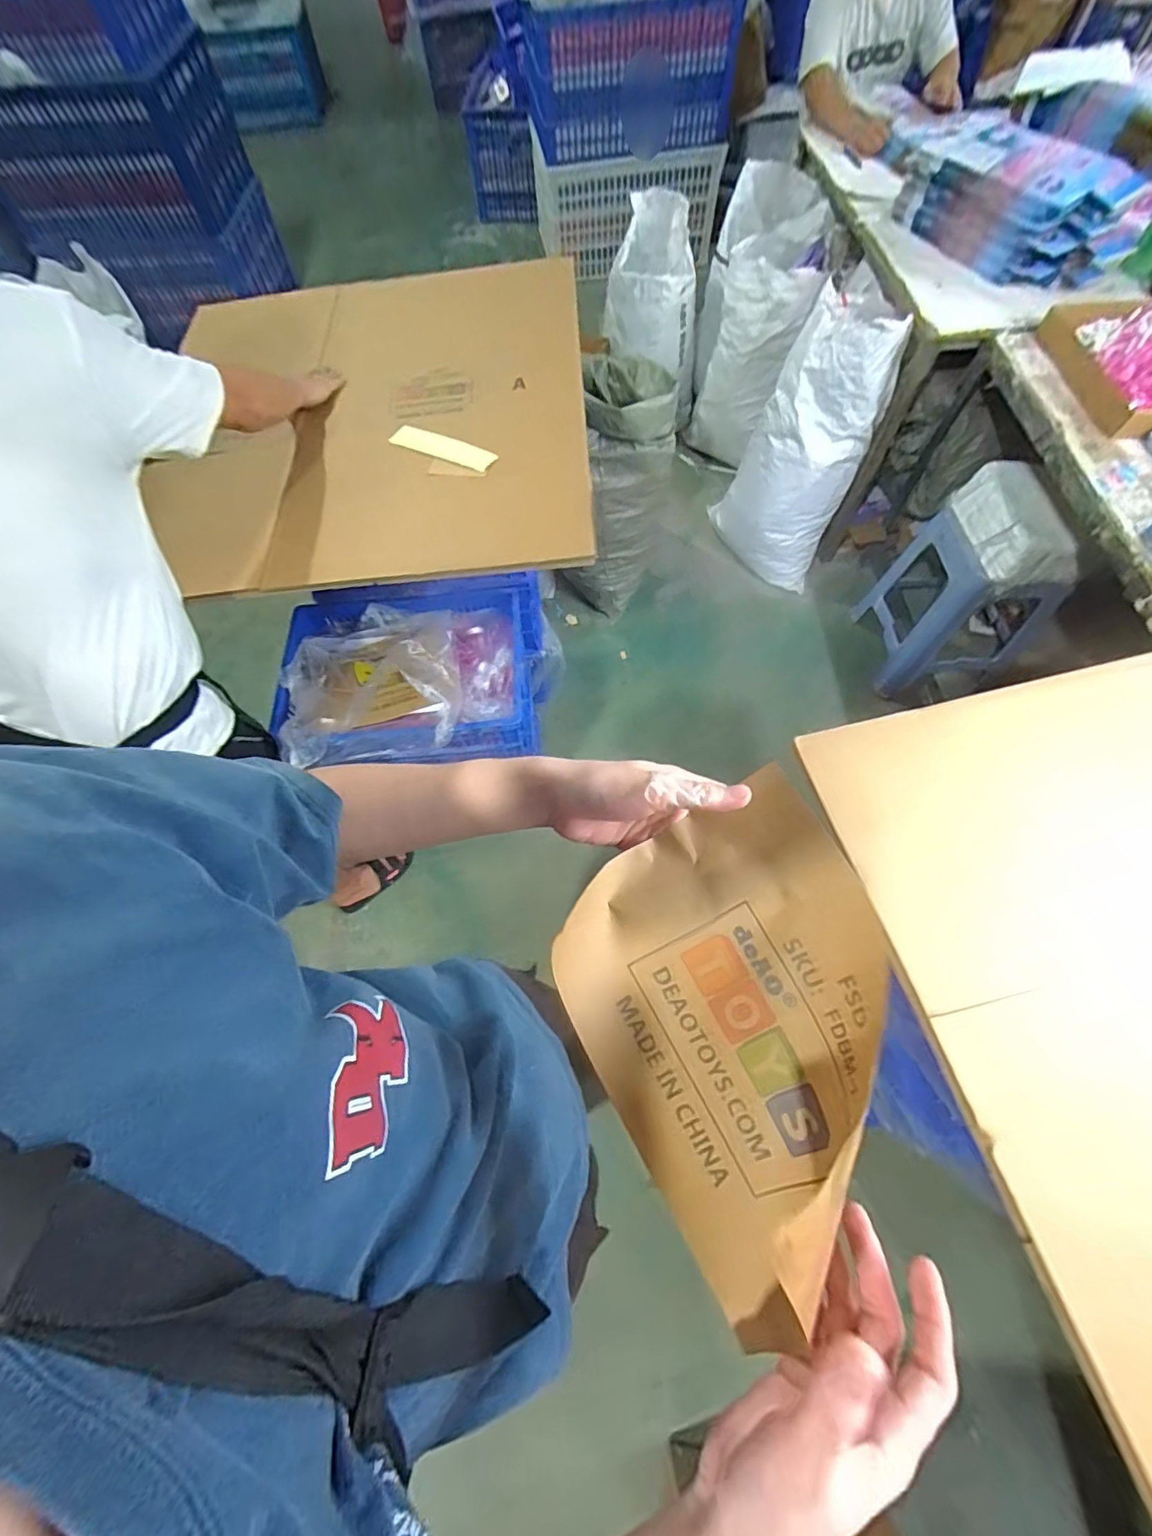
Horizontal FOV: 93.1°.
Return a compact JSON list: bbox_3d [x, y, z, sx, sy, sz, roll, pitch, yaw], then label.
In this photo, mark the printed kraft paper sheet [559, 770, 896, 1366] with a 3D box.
[{"bbox_3d":[0.114,0.173,0.341,0.198,0.033,0.280,-28,79,6],"label":"printed kraft paper sheet"}]

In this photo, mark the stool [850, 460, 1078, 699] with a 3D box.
[{"bbox_3d":[1.053,-0.516,1.481,0.359,0.516,0.351,-11,65,-3],"label":"stool"}]

